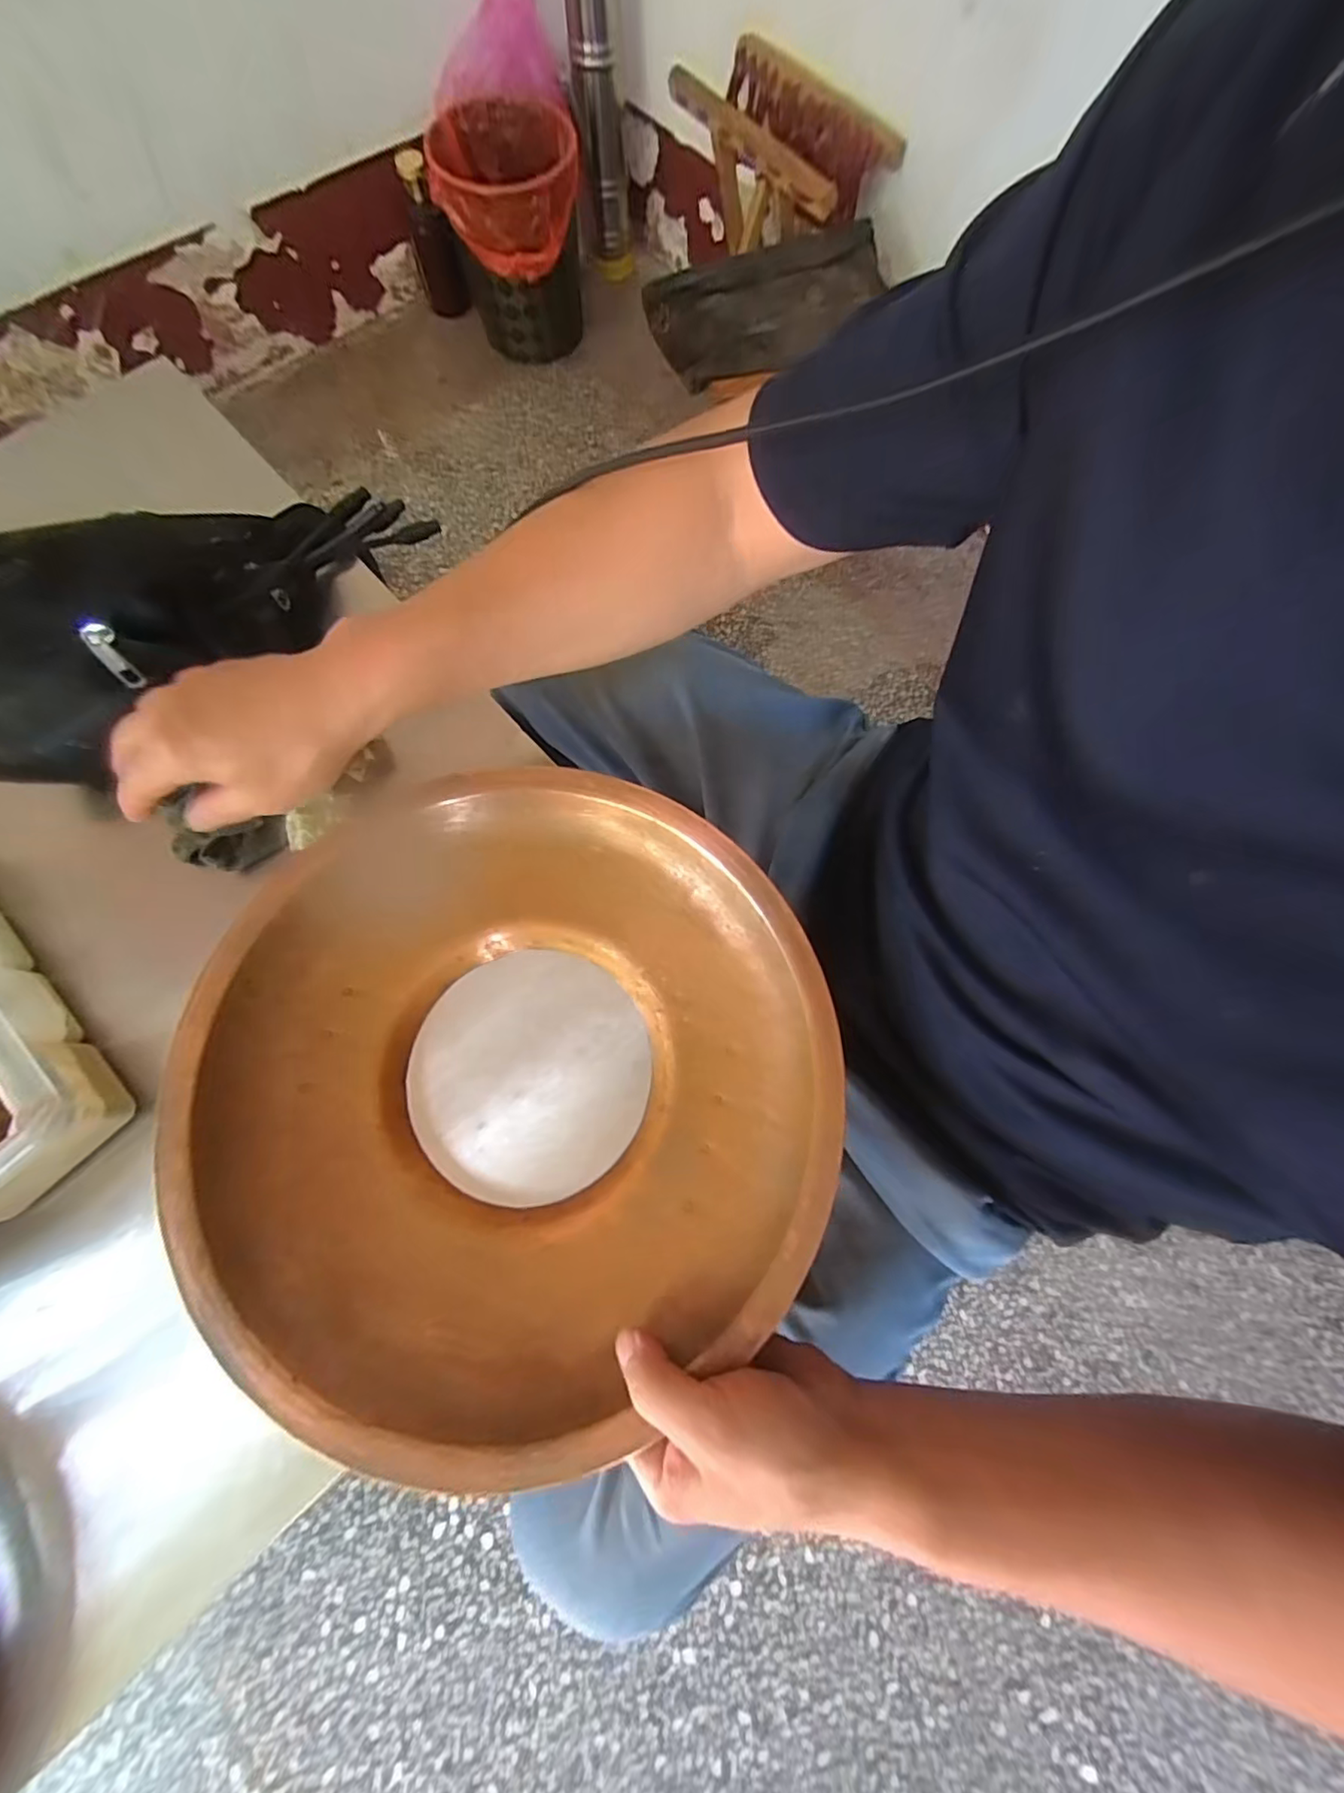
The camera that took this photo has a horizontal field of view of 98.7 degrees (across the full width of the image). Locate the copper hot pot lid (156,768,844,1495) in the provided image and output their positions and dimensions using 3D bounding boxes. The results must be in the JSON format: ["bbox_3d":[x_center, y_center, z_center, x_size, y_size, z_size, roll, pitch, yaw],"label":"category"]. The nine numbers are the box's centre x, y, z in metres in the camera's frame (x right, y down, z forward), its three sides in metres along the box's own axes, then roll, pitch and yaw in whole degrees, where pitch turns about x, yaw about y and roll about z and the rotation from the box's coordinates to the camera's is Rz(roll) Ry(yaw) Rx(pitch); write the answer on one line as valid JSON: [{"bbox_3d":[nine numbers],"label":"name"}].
[{"bbox_3d":[-0.087,0.097,0.324,0.338,0.050,0.325,0,74,-1],"label":"copper hot pot lid"}]

